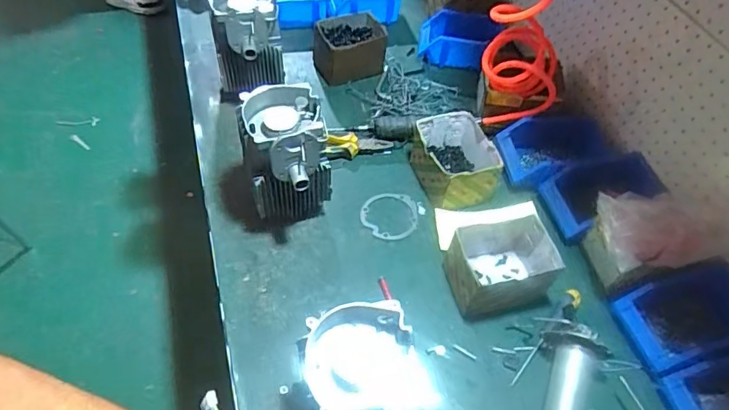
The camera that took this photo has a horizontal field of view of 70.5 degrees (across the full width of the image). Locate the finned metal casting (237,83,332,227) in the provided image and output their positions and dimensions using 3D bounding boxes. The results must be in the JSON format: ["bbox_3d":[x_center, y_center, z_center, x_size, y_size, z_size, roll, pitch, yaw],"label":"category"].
[{"bbox_3d":[-0.124,-0.062,0.831,0.124,0.213,0.165,-8,54,-12],"label":"finned metal casting"}]

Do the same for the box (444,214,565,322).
[{"bbox_3d":[0.220,0.095,0.810,0.172,0.092,0.132,-8,54,-11],"label":"box"}]

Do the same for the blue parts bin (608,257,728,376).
[{"bbox_3d":[0.474,0.166,0.751,0.150,0.102,0.131,-9,55,-12],"label":"blue parts bin"}]

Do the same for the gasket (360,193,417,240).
[{"bbox_3d":[0.043,0.017,0.914,0.097,0.007,0.108,8,53,1],"label":"gasket"}]

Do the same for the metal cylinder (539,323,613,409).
[{"bbox_3d":[0.288,0.245,0.705,0.085,0.083,0.166,13,65,4],"label":"metal cylinder"}]

